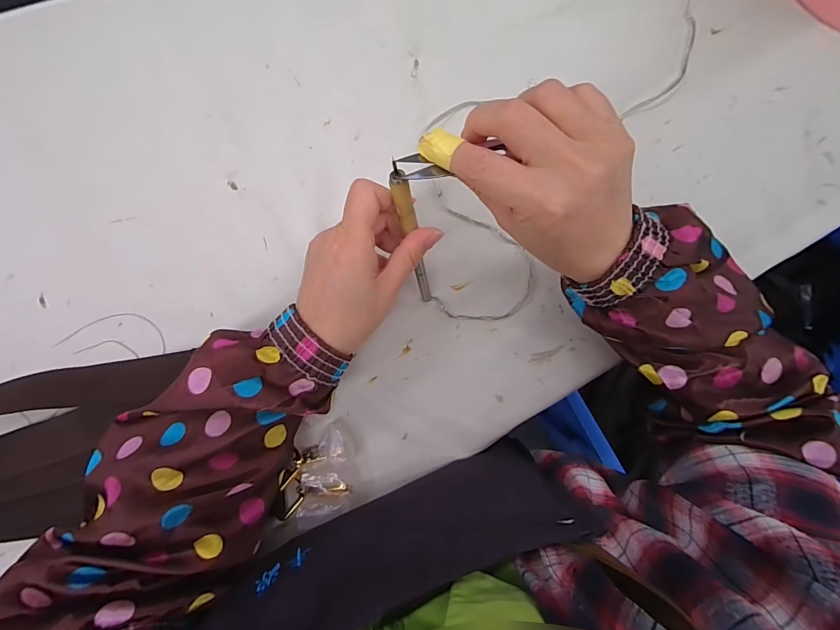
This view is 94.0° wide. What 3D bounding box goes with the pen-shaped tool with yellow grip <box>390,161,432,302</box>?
[{"bbox_3d":[-0.004,-0.050,0.282,0.010,0.133,0.007,-17,56,-1],"label":"pen-shaped tool with yellow grip"}]

